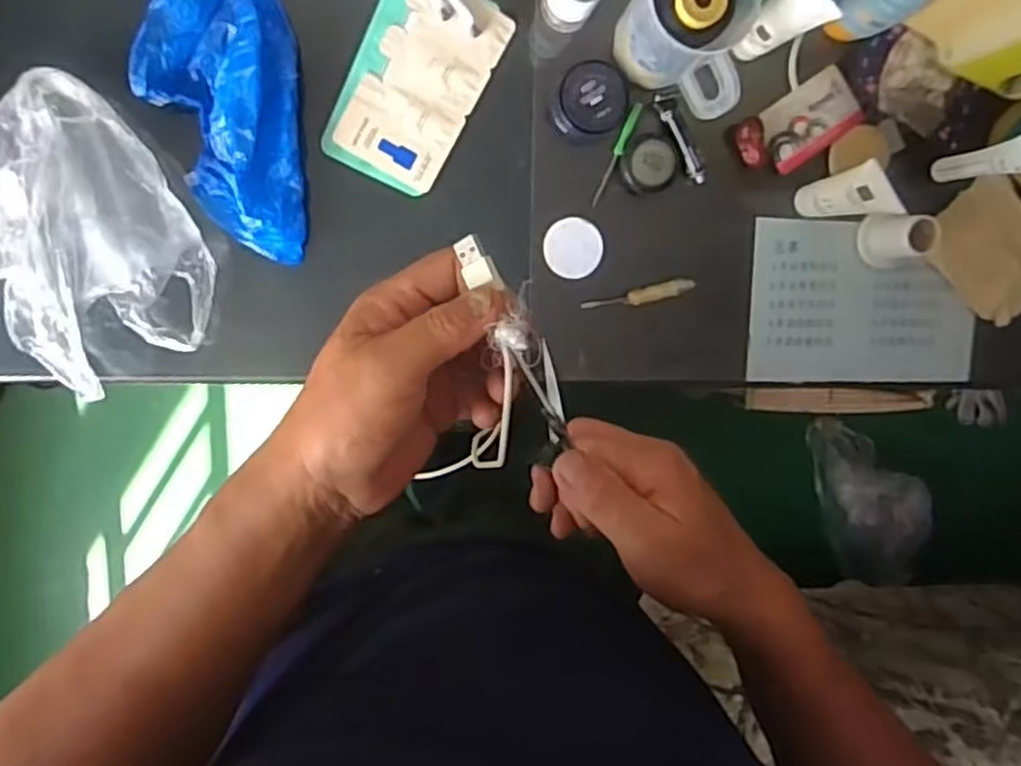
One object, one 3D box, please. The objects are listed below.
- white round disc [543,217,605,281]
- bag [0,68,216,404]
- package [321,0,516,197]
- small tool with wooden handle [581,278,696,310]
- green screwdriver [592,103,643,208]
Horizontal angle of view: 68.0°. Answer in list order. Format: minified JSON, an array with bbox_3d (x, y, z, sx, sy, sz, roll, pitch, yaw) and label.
[{"bbox_3d":[0.053,-0.112,0.632,0.047,0.004,0.049,-1,97,-6],"label":"white round disc"},{"bbox_3d":[-0.311,-0.108,0.552,0.130,0.077,0.217,-22,99,-3],"label":"bag"},{"bbox_3d":[-0.075,-0.238,0.600,0.098,0.009,0.161,25,94,-9],"label":"package"},{"bbox_3d":[0.109,-0.072,0.638,0.093,0.016,0.014,-16,99,-4],"label":"small tool with wooden handle"},{"bbox_3d":[0.089,-0.187,0.620,0.010,0.010,0.086,20,95,-8],"label":"green screwdriver"}]

